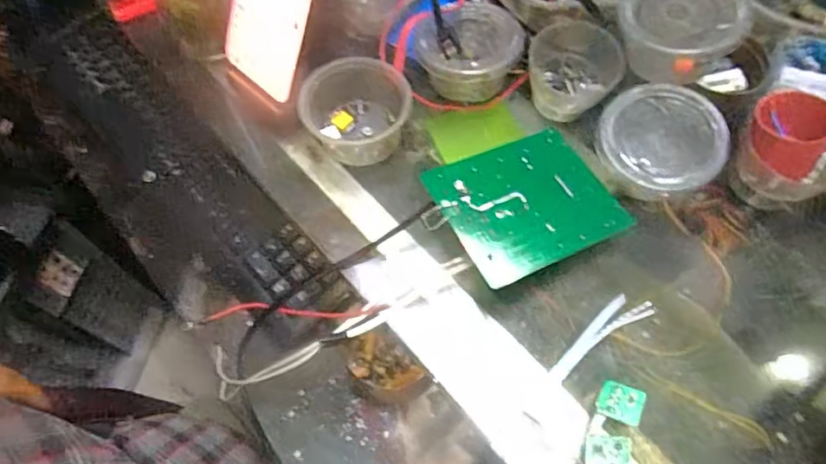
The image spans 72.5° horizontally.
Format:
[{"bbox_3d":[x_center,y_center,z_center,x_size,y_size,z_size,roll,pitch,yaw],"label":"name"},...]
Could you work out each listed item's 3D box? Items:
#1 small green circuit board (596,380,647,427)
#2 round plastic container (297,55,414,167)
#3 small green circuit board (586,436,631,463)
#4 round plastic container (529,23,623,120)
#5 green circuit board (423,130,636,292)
[{"bbox_3d":[0.119,0.098,0.322,0.025,0.005,0.020,18,64,12],"label":"small green circuit board"},{"bbox_3d":[-0.042,-0.089,0.410,0.077,0.045,0.069,-17,62,-7],"label":"round plastic container"},{"bbox_3d":[0.107,0.123,0.309,0.022,0.004,0.020,2,67,17],"label":"small green circuit board"},{"bbox_3d":[0.117,-0.117,0.412,0.066,0.043,0.057,24,65,14],"label":"round plastic container"},{"bbox_3d":[0.076,-0.019,0.373,0.114,0.007,0.092,-21,64,-20],"label":"green circuit board"}]

